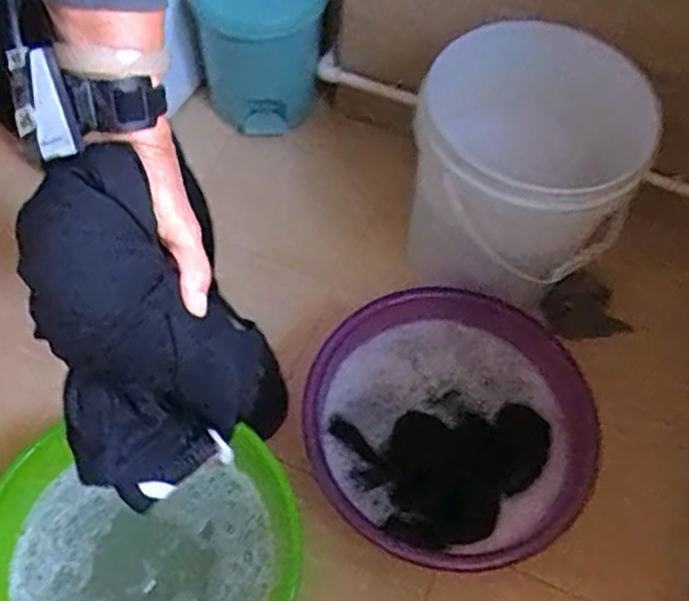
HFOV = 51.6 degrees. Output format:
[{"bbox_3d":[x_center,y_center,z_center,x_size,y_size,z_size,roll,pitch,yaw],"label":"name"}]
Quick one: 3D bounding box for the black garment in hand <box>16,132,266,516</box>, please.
[{"bbox_3d":[-0.151,0.020,0.501,0.148,0.080,0.248,-20,107,3],"label":"black garment in hand"}]

